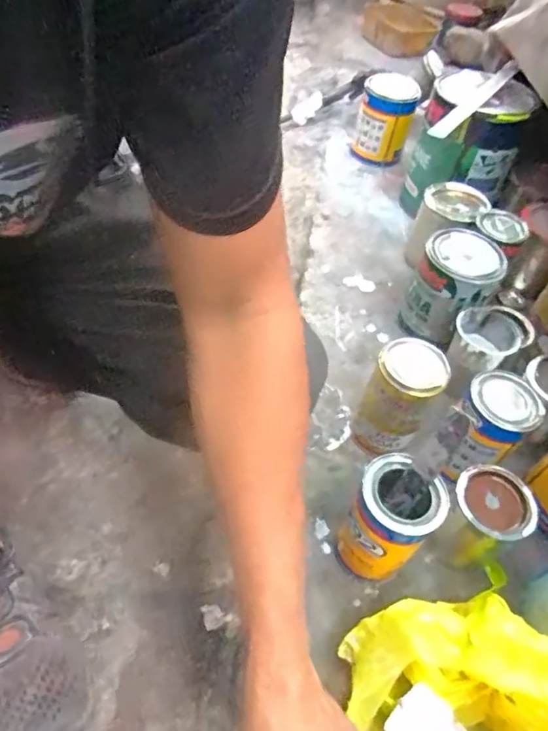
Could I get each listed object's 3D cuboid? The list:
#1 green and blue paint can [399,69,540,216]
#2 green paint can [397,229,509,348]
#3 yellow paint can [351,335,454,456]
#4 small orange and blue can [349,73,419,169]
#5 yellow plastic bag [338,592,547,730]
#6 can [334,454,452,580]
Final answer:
[{"bbox_3d":[0.327,-0.362,0.879,0.168,0.207,0.164,2,52,-3],"label":"green and blue paint can"},{"bbox_3d":[0.238,-0.100,0.699,0.098,0.123,0.102,2,52,-3],"label":"green paint can"},{"bbox_3d":[0.139,0.043,0.579,0.070,0.139,0.074,2,52,-3],"label":"yellow paint can"},{"bbox_3d":[0.217,-0.481,1.008,0.103,0.153,0.099,2,52,-3],"label":"small orange and blue can"},{"bbox_3d":[0.165,0.249,0.416,0.205,0.126,0.143,6,52,0],"label":"yellow plastic bag"},{"bbox_3d":[0.105,0.150,0.487,0.072,0.127,0.067,2,52,-3],"label":"can"}]

